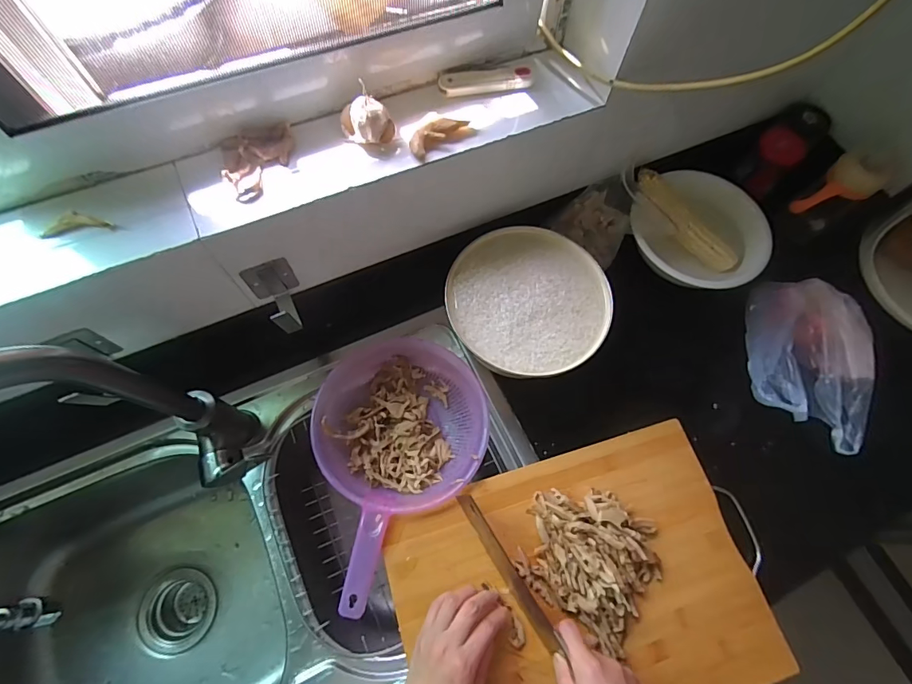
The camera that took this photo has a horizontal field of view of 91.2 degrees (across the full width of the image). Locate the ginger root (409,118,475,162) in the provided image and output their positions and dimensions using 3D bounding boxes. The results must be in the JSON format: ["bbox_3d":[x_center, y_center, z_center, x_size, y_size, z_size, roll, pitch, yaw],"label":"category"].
[{"bbox_3d":[-0.015,-0.211,0.453,0.068,0.016,0.024,-37,74,-16],"label":"ginger root"}]

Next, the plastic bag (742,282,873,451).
[{"bbox_3d":[0.469,0.014,0.586,0.161,0.053,0.211,15,68,4],"label":"plastic bag"}]

